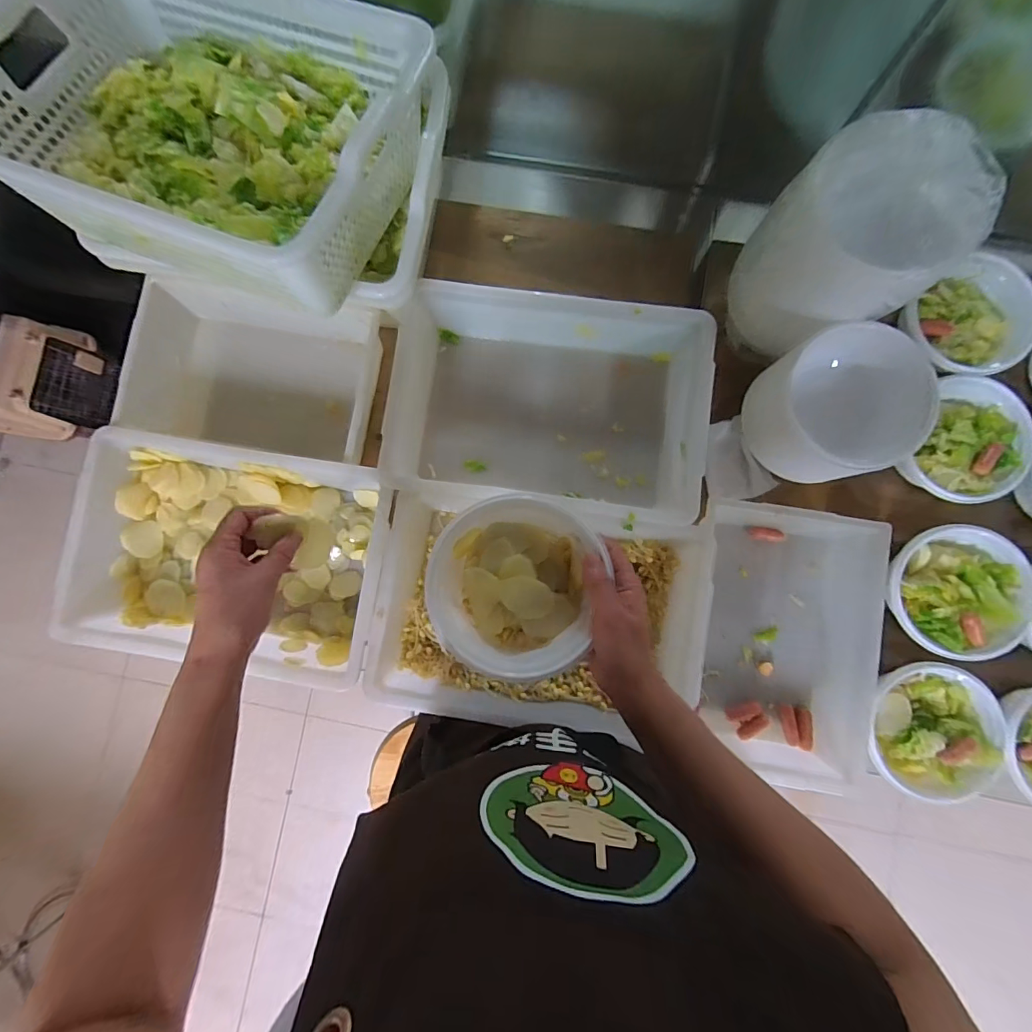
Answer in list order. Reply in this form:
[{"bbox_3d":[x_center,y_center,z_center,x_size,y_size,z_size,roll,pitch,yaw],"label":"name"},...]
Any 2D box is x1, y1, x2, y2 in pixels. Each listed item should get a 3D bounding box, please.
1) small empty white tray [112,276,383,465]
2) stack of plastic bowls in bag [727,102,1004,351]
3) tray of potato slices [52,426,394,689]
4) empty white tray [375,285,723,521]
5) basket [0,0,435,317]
[{"bbox_3d":[-0.364,-0.192,0.632,0.348,0.105,0.201,9,86,2],"label":"small empty white tray"},{"bbox_3d":[0.349,-0.286,0.480,0.158,0.196,0.158,-11,85,1],"label":"stack of plastic bowls in bag"},{"bbox_3d":[-0.359,0.051,0.588,0.381,0.080,0.274,8,86,2],"label":"tray of potato slices"},{"bbox_3d":[0.042,-0.147,0.601,0.403,0.088,0.272,9,86,2],"label":"empty white tray"},{"bbox_3d":[-0.344,-0.430,0.494,0.469,0.150,0.319,25,86,3],"label":"basket"}]

